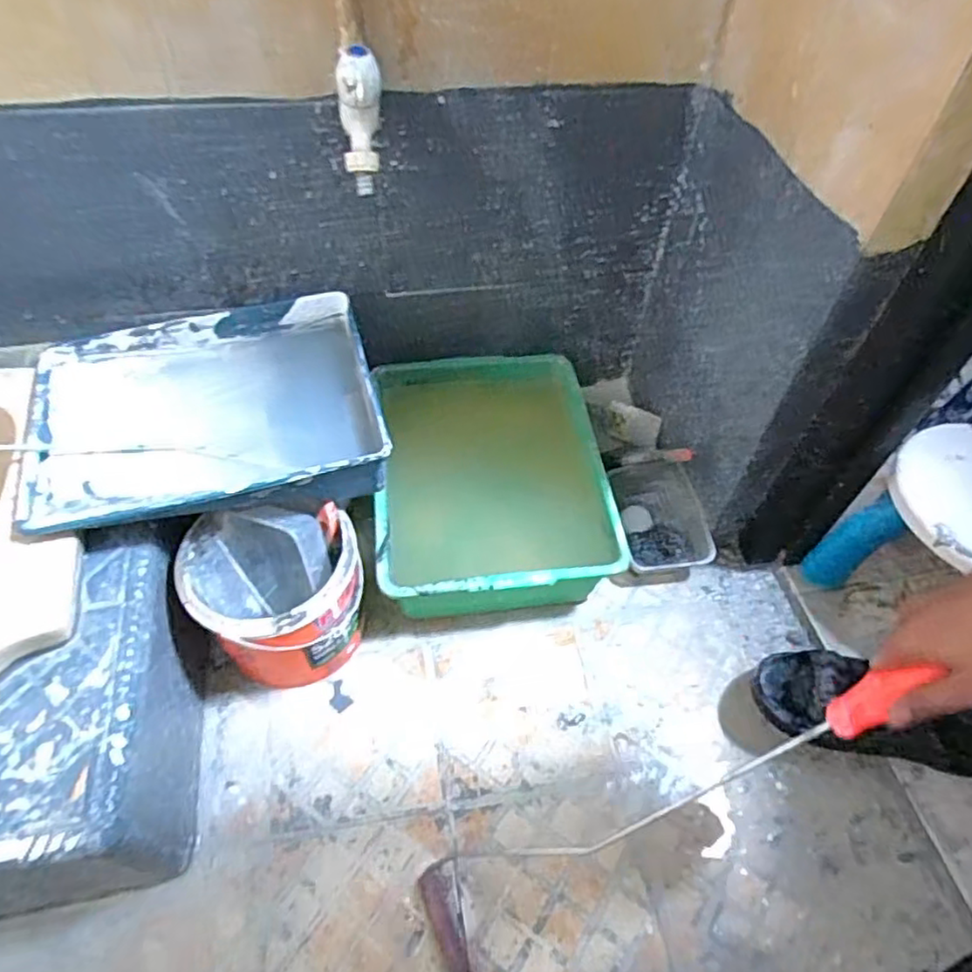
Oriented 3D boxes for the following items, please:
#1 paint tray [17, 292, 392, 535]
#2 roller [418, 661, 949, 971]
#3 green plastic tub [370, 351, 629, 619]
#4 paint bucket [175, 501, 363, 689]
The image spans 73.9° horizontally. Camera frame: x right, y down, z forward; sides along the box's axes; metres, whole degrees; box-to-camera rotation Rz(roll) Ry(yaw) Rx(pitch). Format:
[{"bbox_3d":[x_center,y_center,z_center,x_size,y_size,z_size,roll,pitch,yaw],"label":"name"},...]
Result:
[{"bbox_3d":[-0.315,-0.088,0.737,0.363,0.072,0.296,-12,53,-10],"label":"paint tray"},{"bbox_3d":[0.148,0.305,0.578,0.525,0.058,0.108,-40,51,22],"label":"roller"},{"bbox_3d":[0.003,-0.010,0.921,0.303,0.156,0.398,-5,52,-5],"label":"green plastic tub"},{"bbox_3d":[-0.241,0.138,0.762,0.182,0.206,0.152,-1,52,-3],"label":"paint bucket"}]

